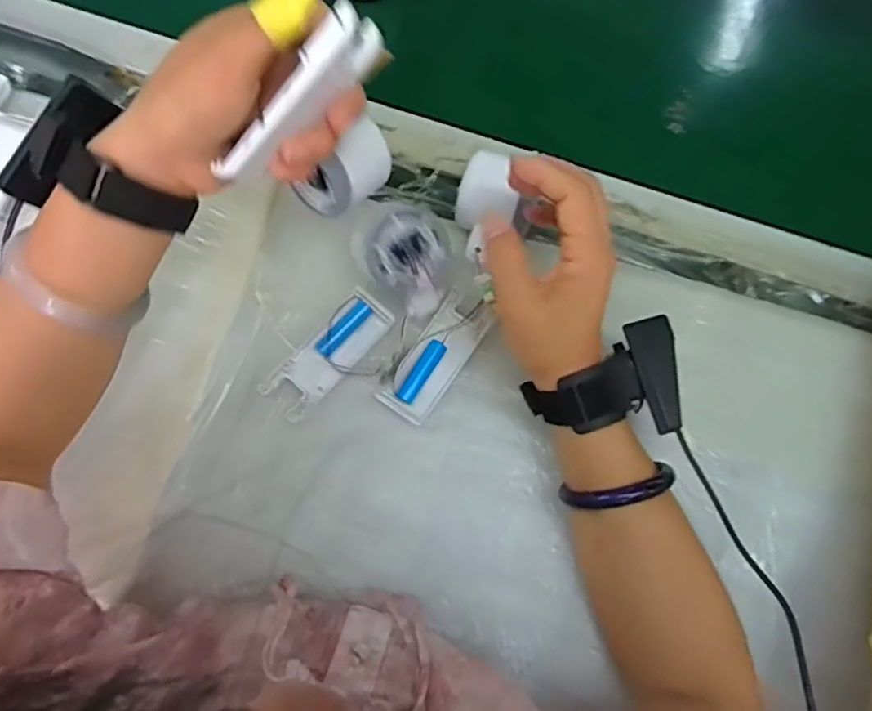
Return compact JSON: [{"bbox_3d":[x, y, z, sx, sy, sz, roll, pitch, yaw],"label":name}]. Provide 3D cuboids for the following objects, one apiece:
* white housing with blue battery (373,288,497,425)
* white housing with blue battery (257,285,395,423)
[{"bbox_3d":[0.001,0.000,0.430,0.038,0.017,0.099,35,78,9],"label":"white housing with blue battery"},{"bbox_3d":[-0.079,-0.001,0.431,0.037,0.016,0.103,42,79,10],"label":"white housing with blue battery"}]

